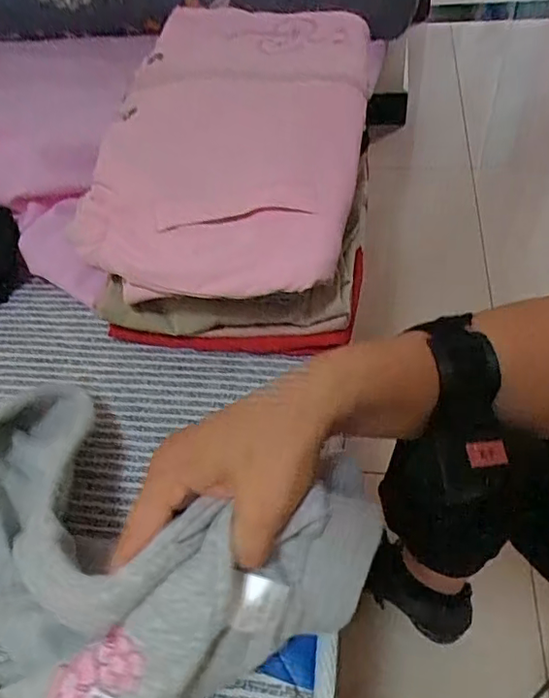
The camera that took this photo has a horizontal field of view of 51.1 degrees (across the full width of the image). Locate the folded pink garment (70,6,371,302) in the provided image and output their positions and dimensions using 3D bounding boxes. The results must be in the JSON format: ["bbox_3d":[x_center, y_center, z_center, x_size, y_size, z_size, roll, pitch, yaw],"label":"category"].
[{"bbox_3d":[-0.028,-0.192,0.481,0.202,0.053,0.364,3,52,9],"label":"folded pink garment"}]

